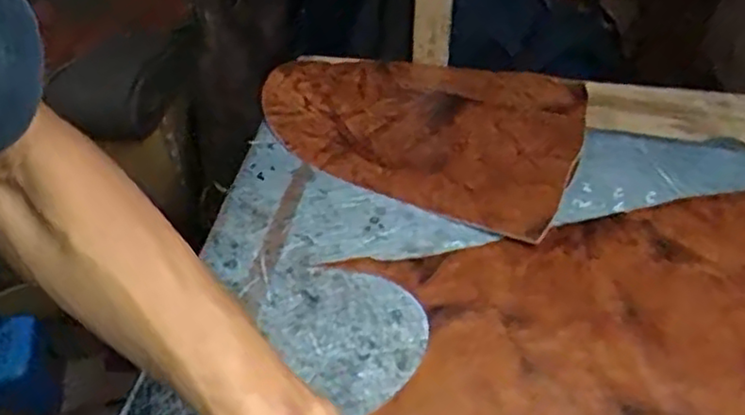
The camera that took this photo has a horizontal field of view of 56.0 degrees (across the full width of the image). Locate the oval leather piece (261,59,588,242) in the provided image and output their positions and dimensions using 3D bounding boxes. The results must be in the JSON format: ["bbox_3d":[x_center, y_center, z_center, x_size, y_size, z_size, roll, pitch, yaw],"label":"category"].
[{"bbox_3d":[0.047,-0.084,0.655,0.287,0.022,0.202,18,48,21],"label":"oval leather piece"}]

